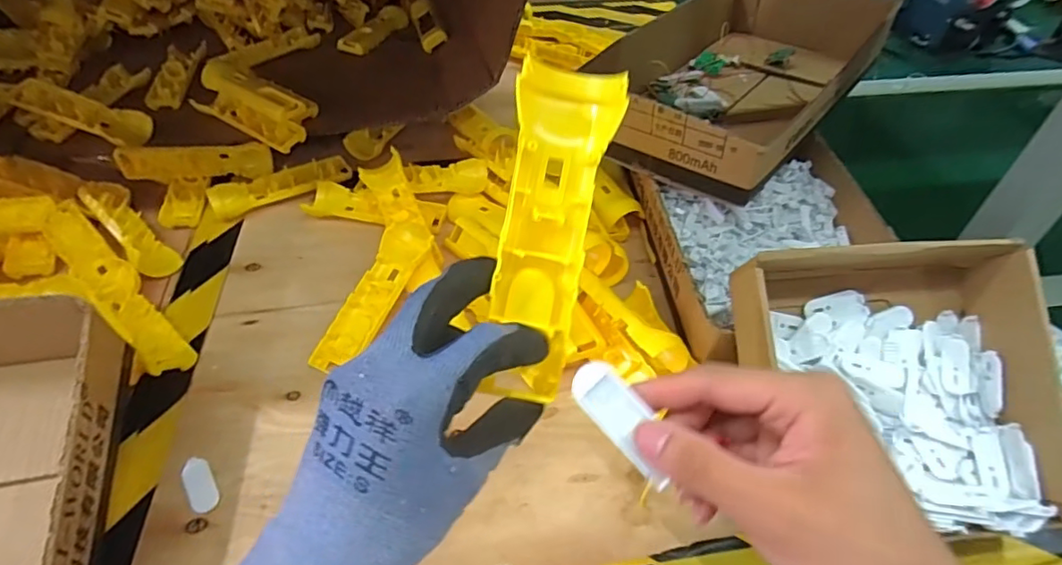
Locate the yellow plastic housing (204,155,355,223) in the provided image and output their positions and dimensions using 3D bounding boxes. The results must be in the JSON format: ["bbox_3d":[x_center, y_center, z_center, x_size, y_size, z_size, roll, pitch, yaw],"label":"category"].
[{"bbox_3d":[-0.304,-0.120,0.689,0.164,0.022,0.049,-21,52,-18],"label":"yellow plastic housing"}]

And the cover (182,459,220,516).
[{"bbox_3d":[-0.264,0.163,0.449,0.020,0.007,0.046,-26,58,-23],"label":"cover"}]

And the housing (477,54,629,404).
[{"bbox_3d":[0.009,-0.021,0.276,0.047,0.159,0.018,9,7,2],"label":"housing"}]

